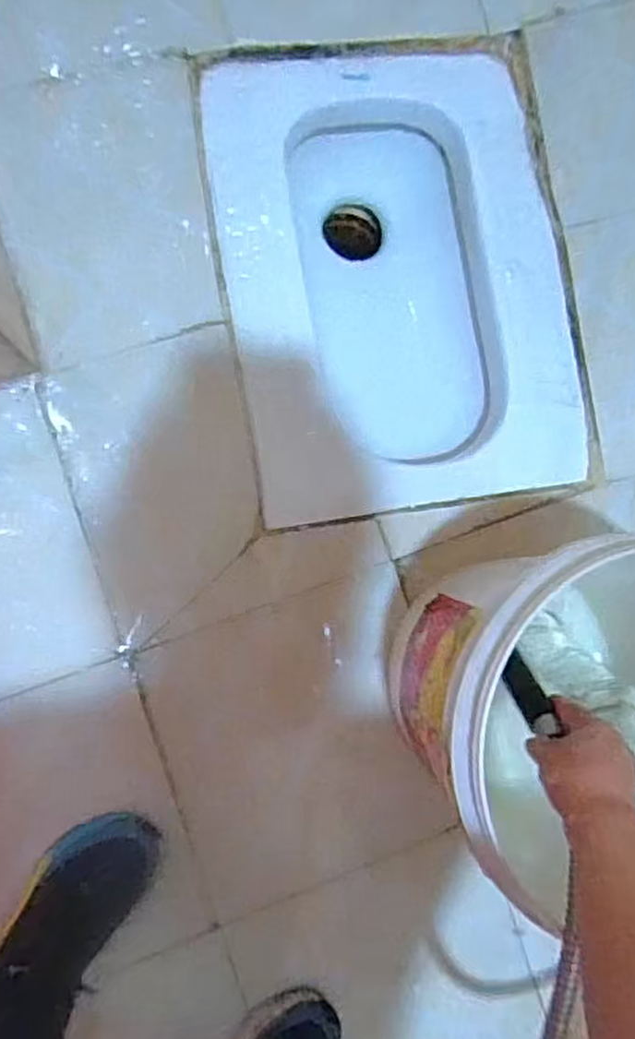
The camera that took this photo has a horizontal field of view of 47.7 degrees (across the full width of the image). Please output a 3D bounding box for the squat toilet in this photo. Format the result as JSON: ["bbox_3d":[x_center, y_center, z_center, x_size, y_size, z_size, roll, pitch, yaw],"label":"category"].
[{"bbox_3d":[0.080,-0.265,0.884,0.380,0.169,0.501,-9,89,-8],"label":"squat toilet"}]

